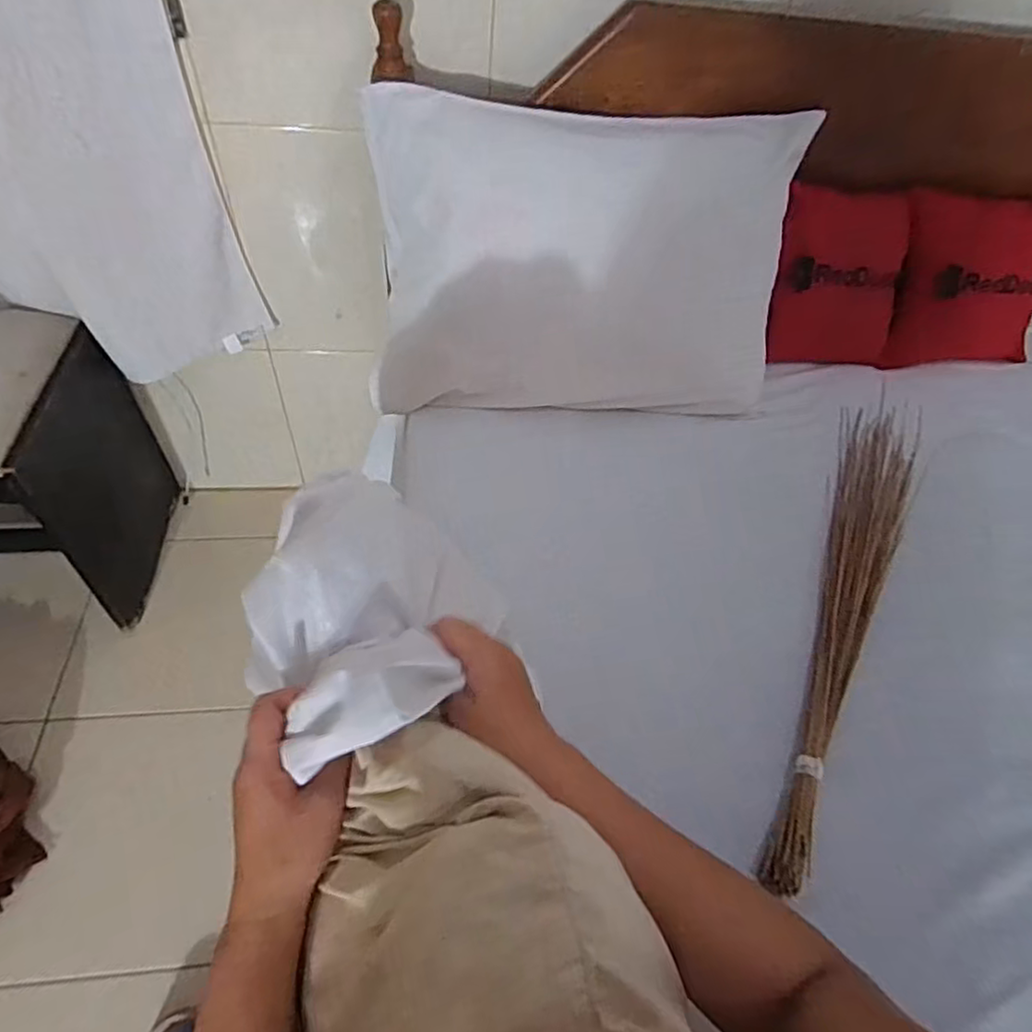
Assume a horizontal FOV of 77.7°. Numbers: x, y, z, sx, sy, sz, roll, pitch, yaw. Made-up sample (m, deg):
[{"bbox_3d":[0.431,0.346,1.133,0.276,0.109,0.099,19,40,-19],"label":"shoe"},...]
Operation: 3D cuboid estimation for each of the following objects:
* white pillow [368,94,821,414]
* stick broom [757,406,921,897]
[{"bbox_3d":[0.095,-0.328,0.860,0.548,0.364,0.125,0,26,-5],"label":"white pillow"},{"bbox_3d":[0.396,0.093,0.768,0.096,0.032,0.683,25,54,13],"label":"stick broom"}]

